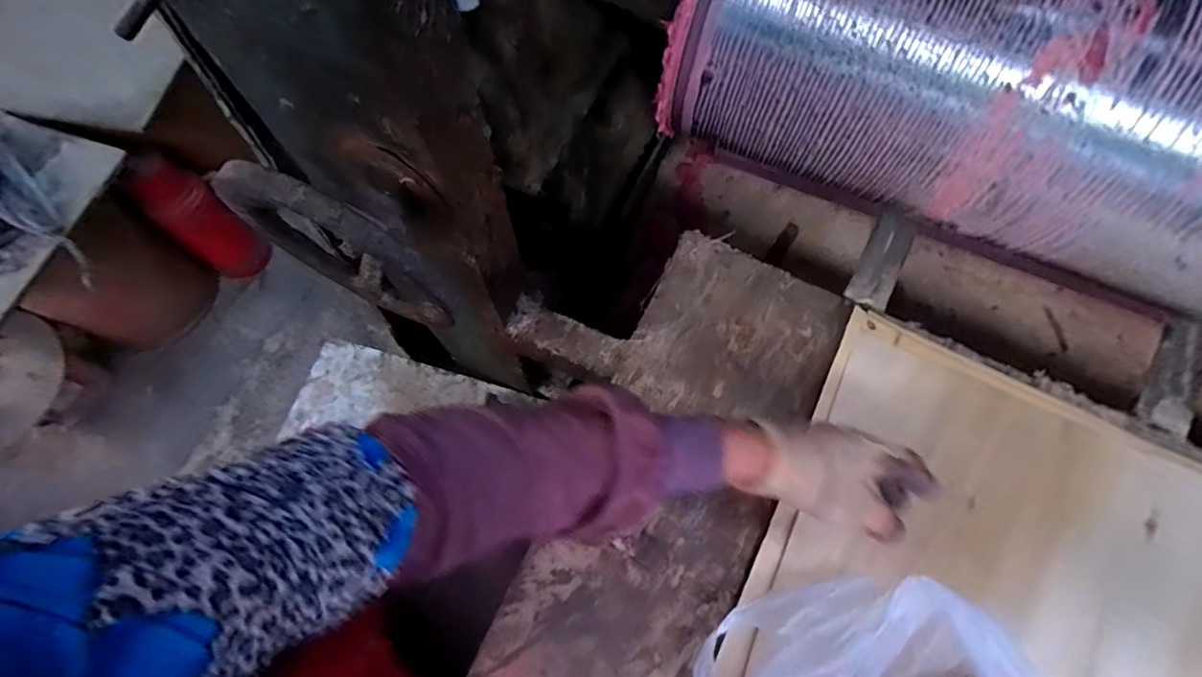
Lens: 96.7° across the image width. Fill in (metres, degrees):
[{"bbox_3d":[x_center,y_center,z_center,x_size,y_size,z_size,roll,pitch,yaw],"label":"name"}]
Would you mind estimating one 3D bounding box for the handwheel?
[{"bbox_3d":[-0.172,-0.059,0.369,0.159,0.150,0.027,29,71,10],"label":"handwheel"}]

